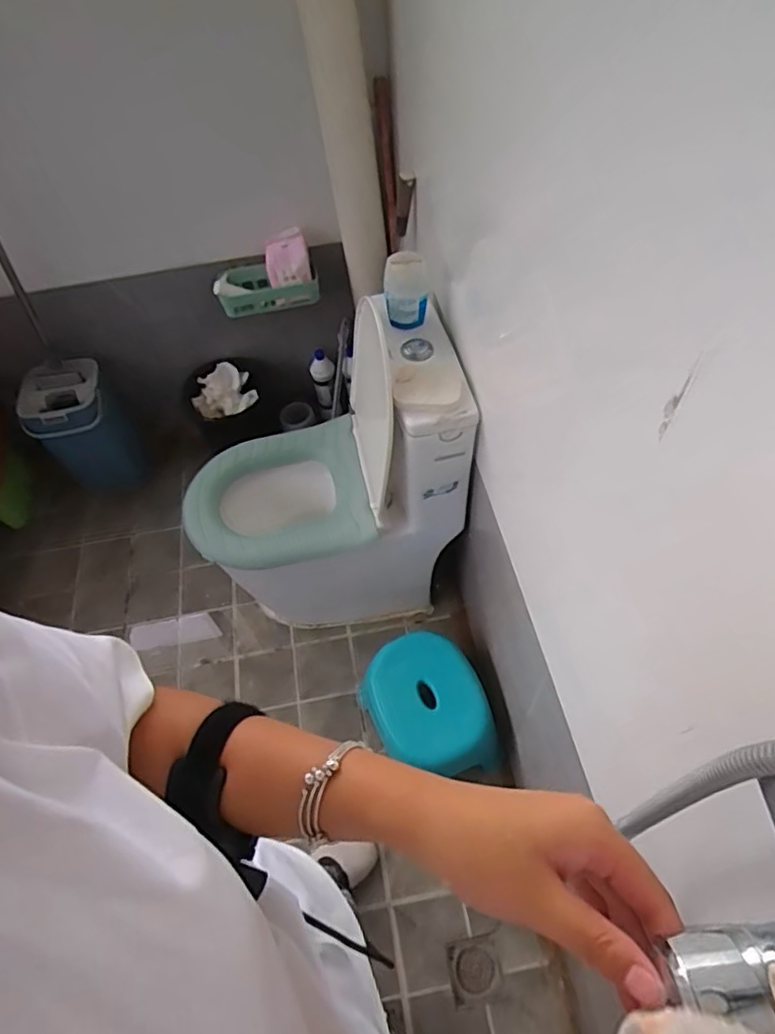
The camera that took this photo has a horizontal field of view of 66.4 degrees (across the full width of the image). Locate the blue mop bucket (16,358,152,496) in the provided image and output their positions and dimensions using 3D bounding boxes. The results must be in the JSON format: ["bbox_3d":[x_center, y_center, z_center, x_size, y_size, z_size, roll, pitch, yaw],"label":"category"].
[{"bbox_3d":[-0.853,-0.232,1.707,0.235,0.415,0.211,-33,60,-17],"label":"blue mop bucket"}]

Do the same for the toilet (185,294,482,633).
[{"bbox_3d":[-0.138,-0.059,1.362,0.594,0.712,0.366,-8,56,-1],"label":"toilet"}]

